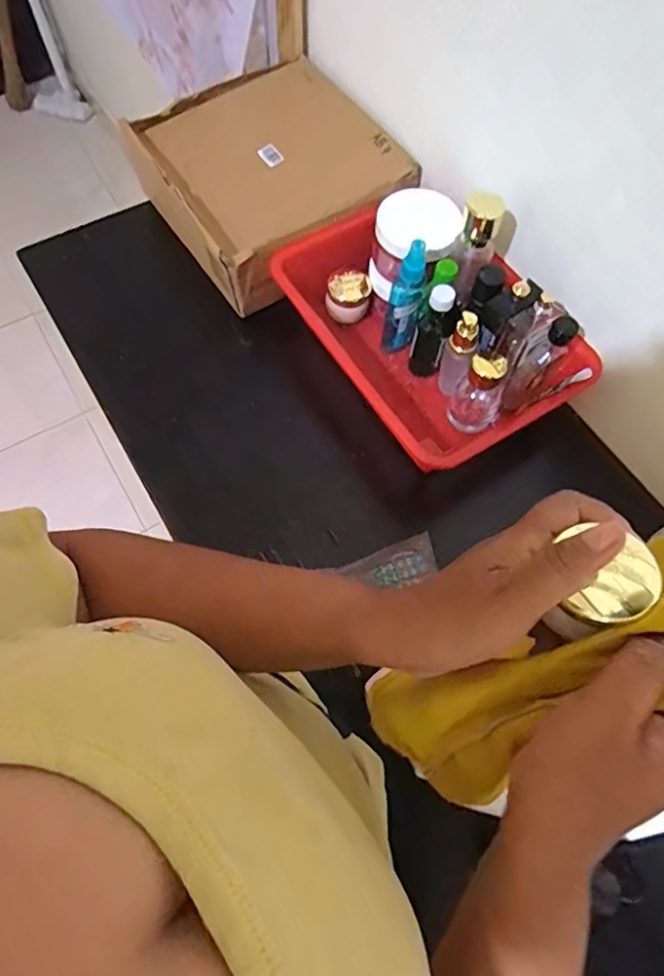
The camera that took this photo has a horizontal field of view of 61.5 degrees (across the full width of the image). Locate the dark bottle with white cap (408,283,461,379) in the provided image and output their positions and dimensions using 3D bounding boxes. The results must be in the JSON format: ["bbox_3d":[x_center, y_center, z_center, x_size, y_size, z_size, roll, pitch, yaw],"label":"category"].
[{"bbox_3d":[0.109,-0.165,0.597,0.037,0.110,0.030,14,66,4],"label":"dark bottle with white cap"}]

